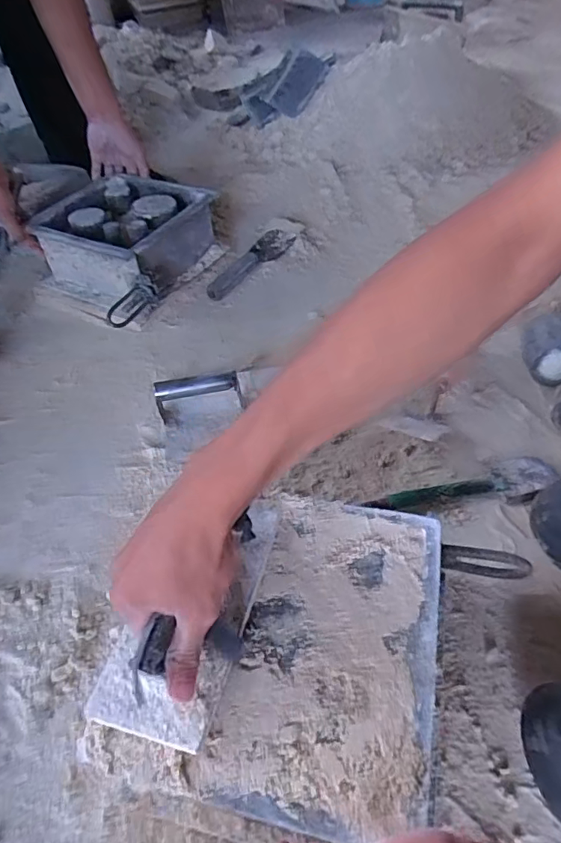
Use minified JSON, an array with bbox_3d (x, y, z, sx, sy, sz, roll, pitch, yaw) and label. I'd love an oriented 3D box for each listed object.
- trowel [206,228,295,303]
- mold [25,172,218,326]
[{"bbox_3d":[-0.055,-0.300,0.941,0.072,0.033,0.246,22,55,19],"label":"trowel"},{"bbox_3d":[-0.277,-0.294,0.877,0.245,0.123,0.274,19,54,17],"label":"mold"}]

